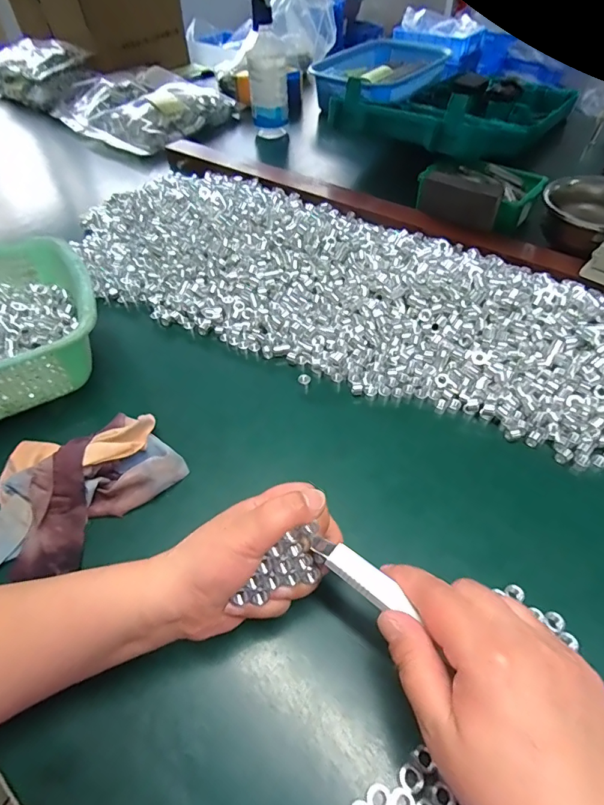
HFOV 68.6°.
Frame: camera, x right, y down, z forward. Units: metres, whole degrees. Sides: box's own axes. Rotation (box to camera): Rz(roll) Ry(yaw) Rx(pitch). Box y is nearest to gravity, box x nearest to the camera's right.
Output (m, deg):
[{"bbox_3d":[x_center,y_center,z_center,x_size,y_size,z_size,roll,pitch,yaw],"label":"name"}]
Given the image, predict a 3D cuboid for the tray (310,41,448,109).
[{"bbox_3d":[0.170,-0.703,0.932,0.229,0.054,0.368,29,57,24],"label":"tray"}]

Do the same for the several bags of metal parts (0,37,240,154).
[{"bbox_3d":[-0.425,-0.662,0.930,0.583,0.100,0.263,31,58,25],"label":"several bags of metal parts"}]

